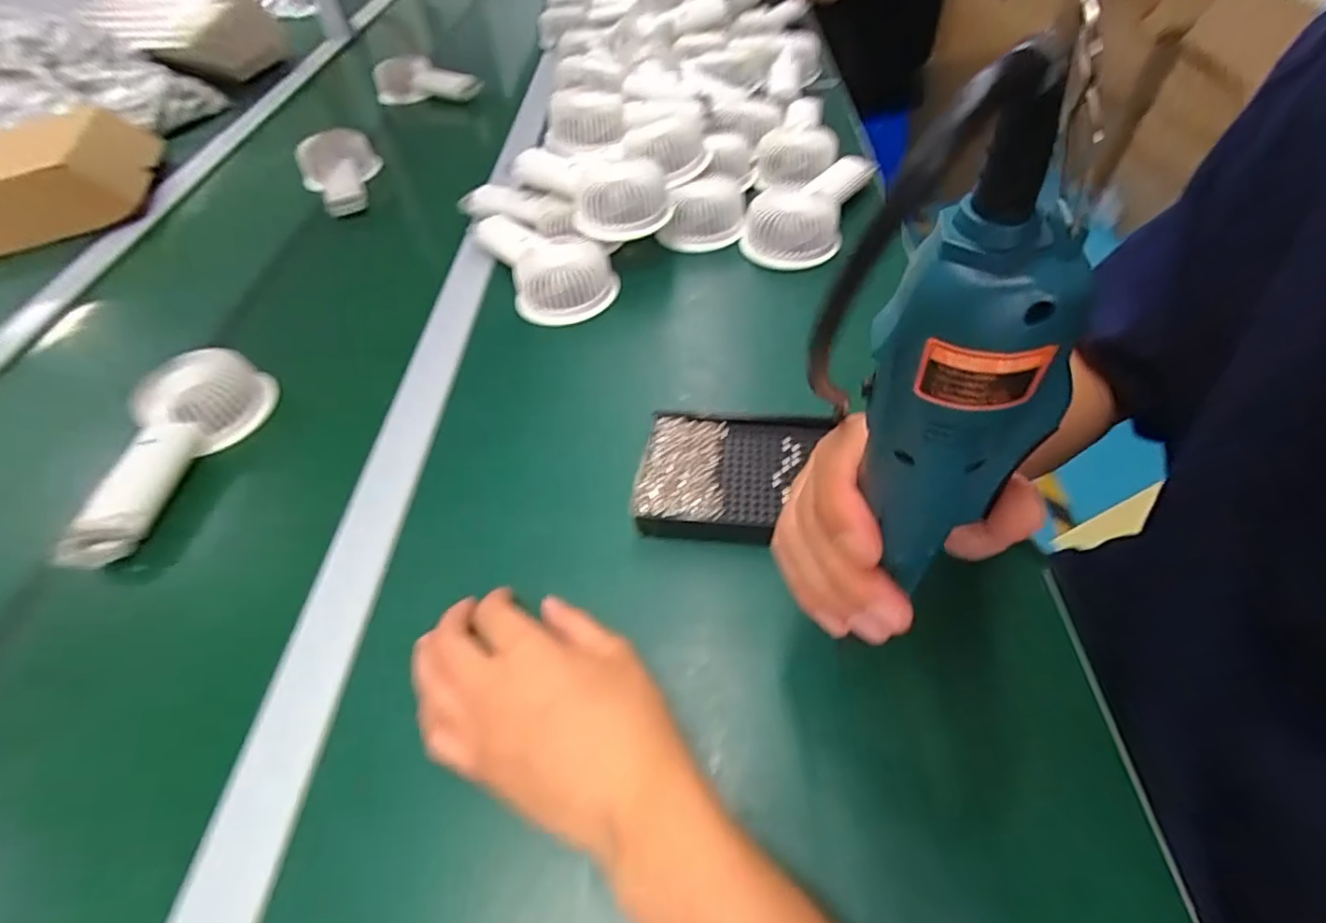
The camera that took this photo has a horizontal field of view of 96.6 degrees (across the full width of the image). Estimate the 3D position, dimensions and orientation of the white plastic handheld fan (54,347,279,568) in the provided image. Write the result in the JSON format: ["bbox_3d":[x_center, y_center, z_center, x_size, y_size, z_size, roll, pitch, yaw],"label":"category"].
[{"bbox_3d":[-0.375,-0.010,0.440,0.066,0.042,0.189,8,54,12],"label":"white plastic handheld fan"}]

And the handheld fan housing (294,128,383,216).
[{"bbox_3d":[-0.377,-0.342,0.703,0.091,0.051,0.156,-28,55,-15],"label":"handheld fan housing"}]

